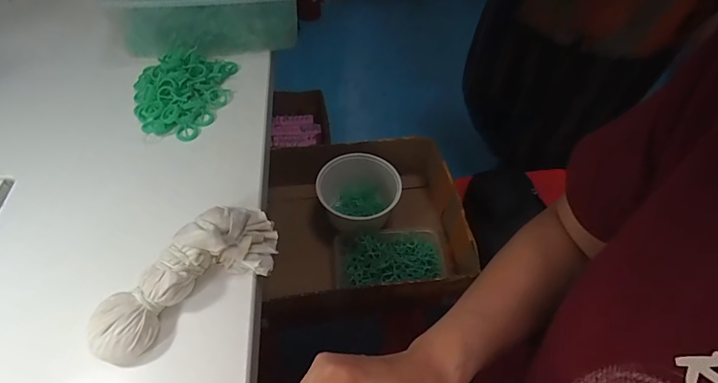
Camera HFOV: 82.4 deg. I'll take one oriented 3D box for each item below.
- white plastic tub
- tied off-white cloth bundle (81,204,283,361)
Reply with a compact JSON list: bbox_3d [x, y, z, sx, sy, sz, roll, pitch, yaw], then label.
[{"bbox_3d":[0.002,0.012,0.698,0.137,0.078,0.133,0,52,0],"label":"white plastic tub"},{"bbox_3d":[-0.141,0.068,0.336,0.162,0.052,0.057,-35,60,-25],"label":"tied off-white cloth bundle"}]

